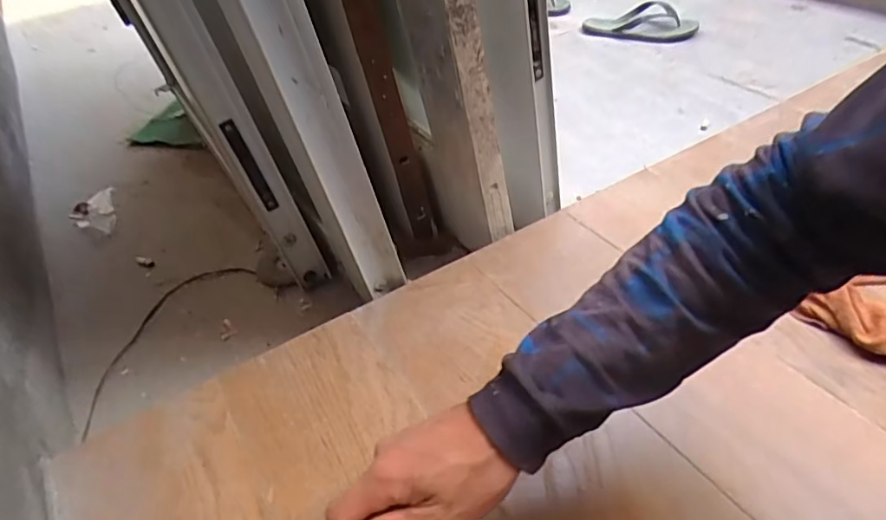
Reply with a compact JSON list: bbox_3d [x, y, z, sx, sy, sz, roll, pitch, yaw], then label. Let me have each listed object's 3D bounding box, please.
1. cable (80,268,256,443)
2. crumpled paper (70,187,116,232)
[{"bbox_3d":[-0.374,0.094,0.744,0.099,0.006,0.287,16,46,23],"label":"cable"},{"bbox_3d":[-0.588,-0.081,0.967,0.065,0.021,0.122,-21,43,-17],"label":"crumpled paper"}]

